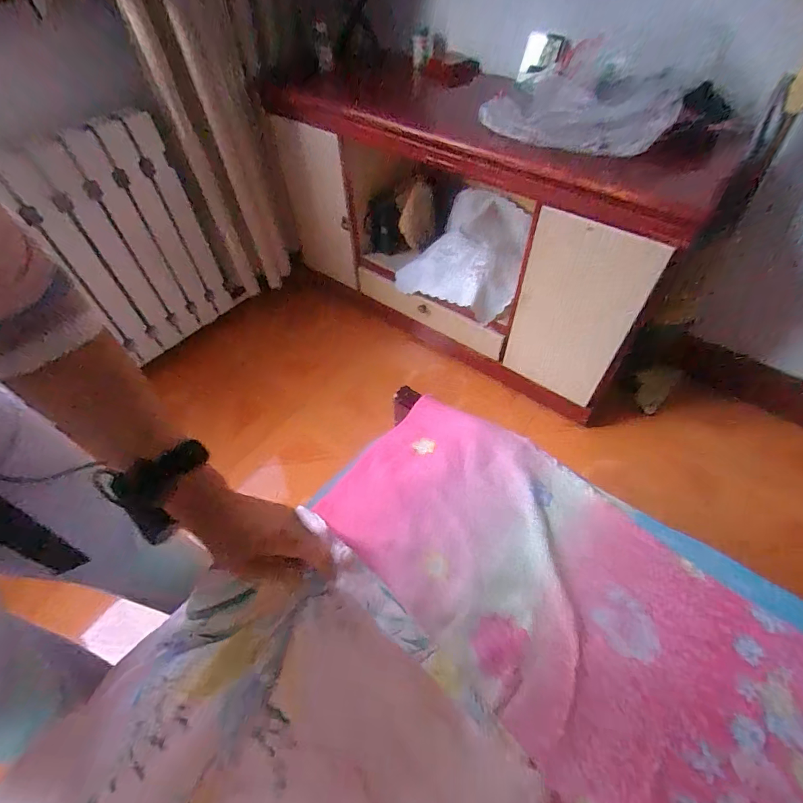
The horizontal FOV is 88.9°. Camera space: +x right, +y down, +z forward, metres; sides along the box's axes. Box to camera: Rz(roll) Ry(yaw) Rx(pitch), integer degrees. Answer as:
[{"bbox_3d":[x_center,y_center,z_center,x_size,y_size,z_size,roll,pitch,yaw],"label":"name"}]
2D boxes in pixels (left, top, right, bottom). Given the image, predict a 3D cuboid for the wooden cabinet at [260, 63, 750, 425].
[{"bbox_3d":[0.183,-0.531,1.202,1.107,0.609,0.406,30,60,21],"label":"wooden cabinet"}]

